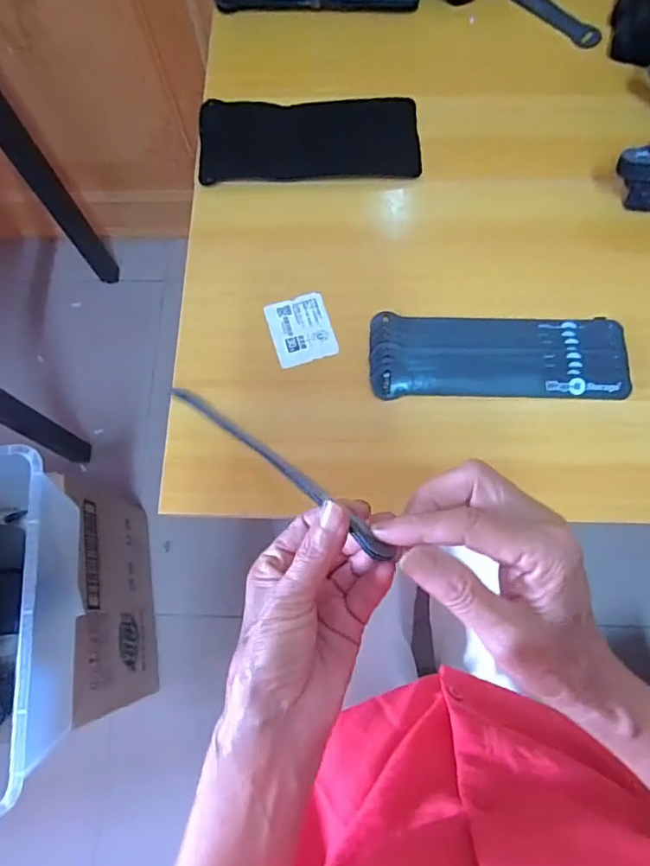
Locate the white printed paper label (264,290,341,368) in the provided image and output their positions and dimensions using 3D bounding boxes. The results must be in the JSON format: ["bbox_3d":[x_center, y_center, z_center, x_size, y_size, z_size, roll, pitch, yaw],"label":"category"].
[{"bbox_3d":[-0.019,-0.086,0.455,0.049,0.004,0.060,-17,75,-3],"label":"white printed paper label"}]

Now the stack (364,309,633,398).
[{"bbox_3d":[0.137,-0.060,0.441,0.198,0.010,0.069,1,74,2],"label":"stack"}]

